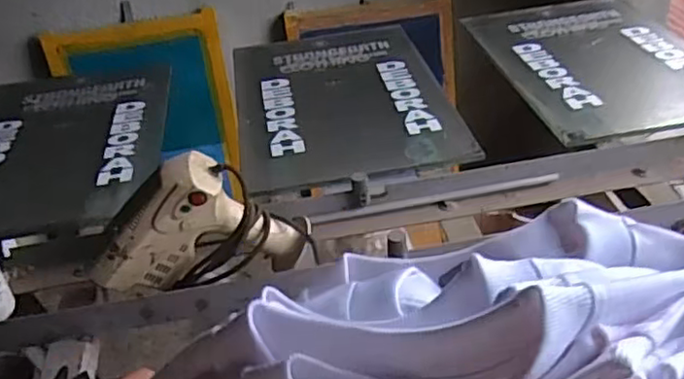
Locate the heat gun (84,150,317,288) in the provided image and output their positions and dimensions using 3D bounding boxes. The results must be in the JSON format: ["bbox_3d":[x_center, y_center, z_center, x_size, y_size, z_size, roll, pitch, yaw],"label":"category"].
[{"bbox_3d":[-0.198,0.051,0.887,0.293,0.194,0.080,-14,35,-10],"label":"heat gun"}]

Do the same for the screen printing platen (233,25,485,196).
[{"bbox_3d":[-0.013,-0.206,1.374,0.406,0.024,0.651,-9,35,-4],"label":"screen printing platen"}]

